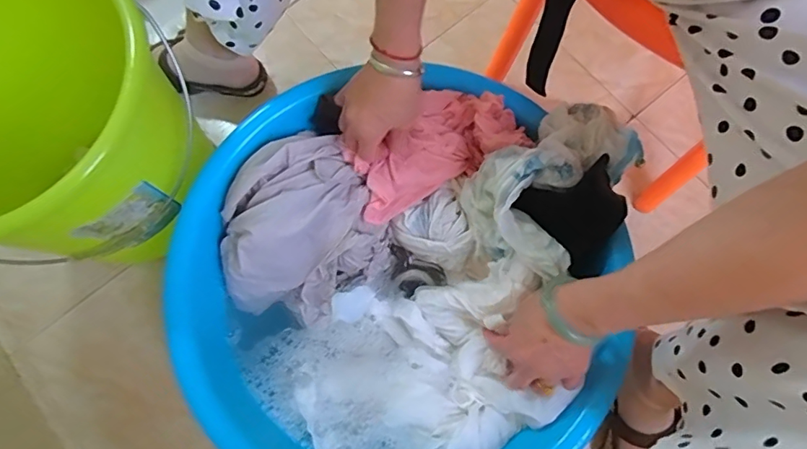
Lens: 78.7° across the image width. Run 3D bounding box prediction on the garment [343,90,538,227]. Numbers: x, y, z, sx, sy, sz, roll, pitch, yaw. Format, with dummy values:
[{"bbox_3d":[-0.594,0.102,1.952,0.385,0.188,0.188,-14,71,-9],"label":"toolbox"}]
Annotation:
[{"bbox_3d":[0.031,-0.082,0.559,0.196,0.071,0.096,-35,78,8],"label":"garment"}]

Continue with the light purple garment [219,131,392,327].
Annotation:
[{"bbox_3d":[-0.130,0.008,0.574,0.191,0.095,0.186,-33,78,-7],"label":"light purple garment"}]

